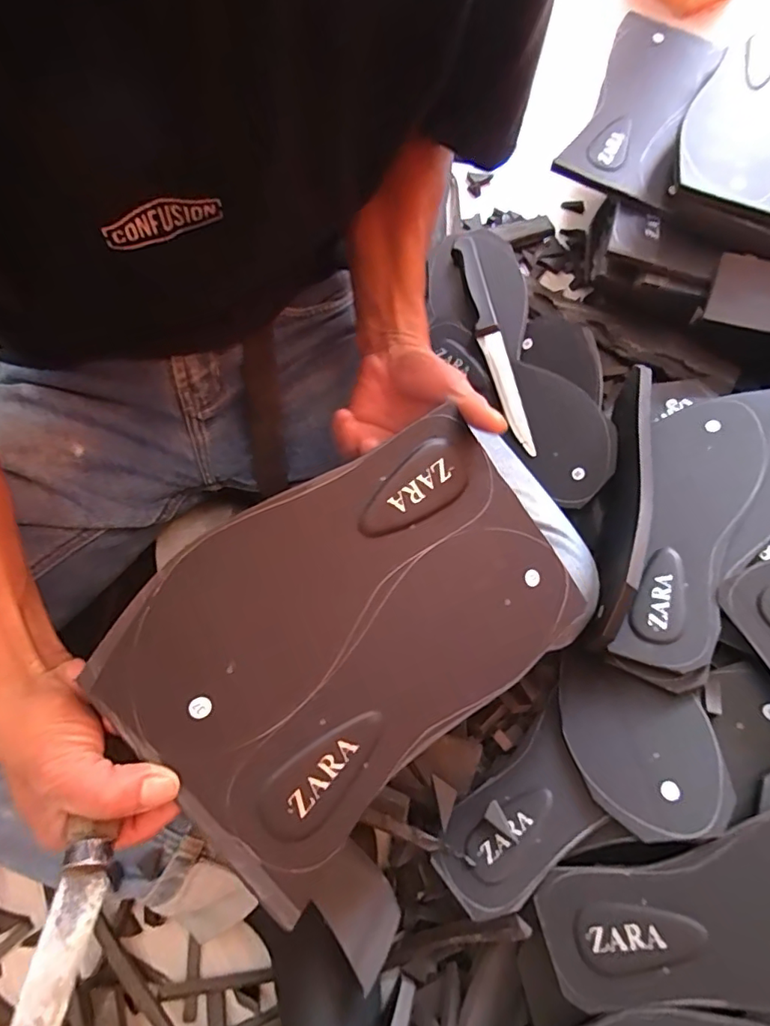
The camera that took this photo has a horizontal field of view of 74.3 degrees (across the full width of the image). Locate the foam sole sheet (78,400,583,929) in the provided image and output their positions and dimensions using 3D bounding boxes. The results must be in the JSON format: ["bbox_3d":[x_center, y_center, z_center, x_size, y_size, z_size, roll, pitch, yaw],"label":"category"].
[{"bbox_3d":[-0.012,0.064,0.295,0.253,0.009,0.176,-38,98,-19],"label":"foam sole sheet"}]

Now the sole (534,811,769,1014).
[{"bbox_3d":[0.224,0.256,0.315,0.243,0.014,0.097,-27,53,15],"label":"sole"}]

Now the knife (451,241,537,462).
[{"bbox_3d":[0.111,-0.179,0.528,0.024,0.012,0.252,-12,76,-4],"label":"knife"}]

